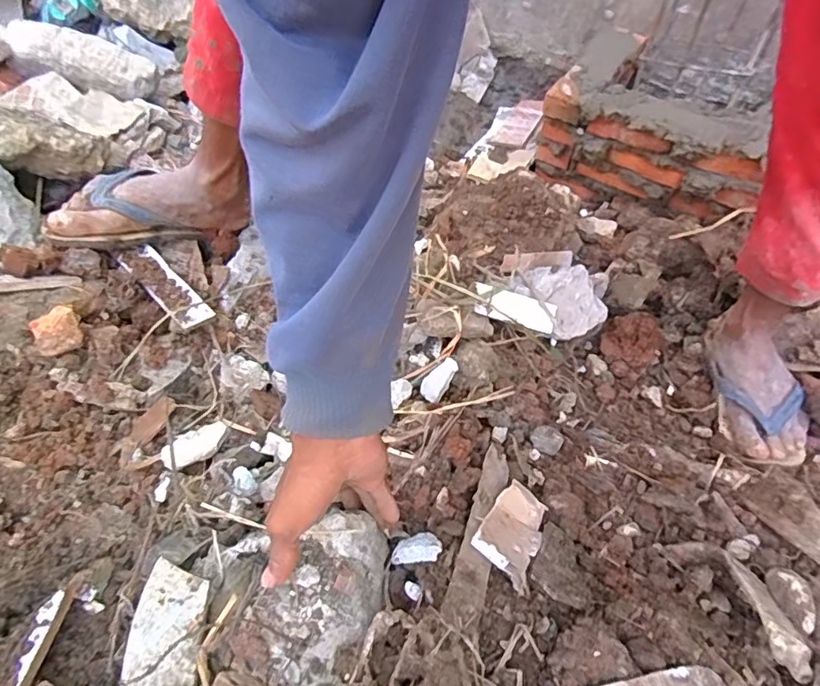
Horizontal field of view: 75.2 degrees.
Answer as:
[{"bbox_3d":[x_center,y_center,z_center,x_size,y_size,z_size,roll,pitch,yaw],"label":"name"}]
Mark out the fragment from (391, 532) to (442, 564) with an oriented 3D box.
[{"bbox_3d":[0.005,0.174,0.451,0.049,0.012,0.022,-25,51,26],"label":"fragment"}]

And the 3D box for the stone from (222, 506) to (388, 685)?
[{"bbox_3d":[-0.070,0.201,0.428,0.091,0.062,0.137,16,58,13],"label":"stone"}]

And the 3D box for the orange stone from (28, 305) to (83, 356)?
[{"bbox_3d":[-0.372,-0.010,0.562,0.052,0.039,0.044,-37,61,-20],"label":"orange stone"}]

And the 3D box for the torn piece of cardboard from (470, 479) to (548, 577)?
[{"bbox_3d":[0.090,0.159,0.460,0.048,0.010,0.081,38,41,13],"label":"torn piece of cardboard"}]

